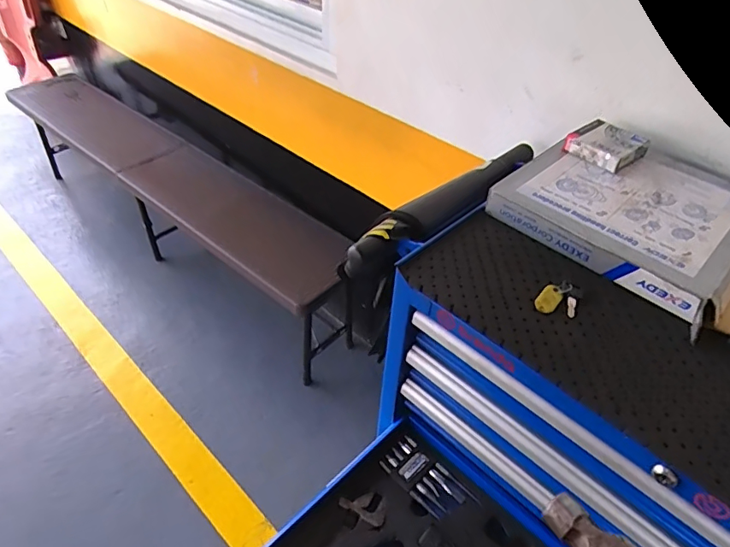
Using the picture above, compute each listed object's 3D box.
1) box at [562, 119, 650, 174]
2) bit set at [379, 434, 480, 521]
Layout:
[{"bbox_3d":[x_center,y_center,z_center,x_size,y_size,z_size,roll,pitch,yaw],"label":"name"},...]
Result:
[{"bbox_3d":[0.356,-0.190,0.726,0.090,0.027,0.087,-28,51,-29],"label":"box"},{"bbox_3d":[0.088,0.305,0.734,0.067,0.026,0.129,-31,53,-31],"label":"bit set"}]

